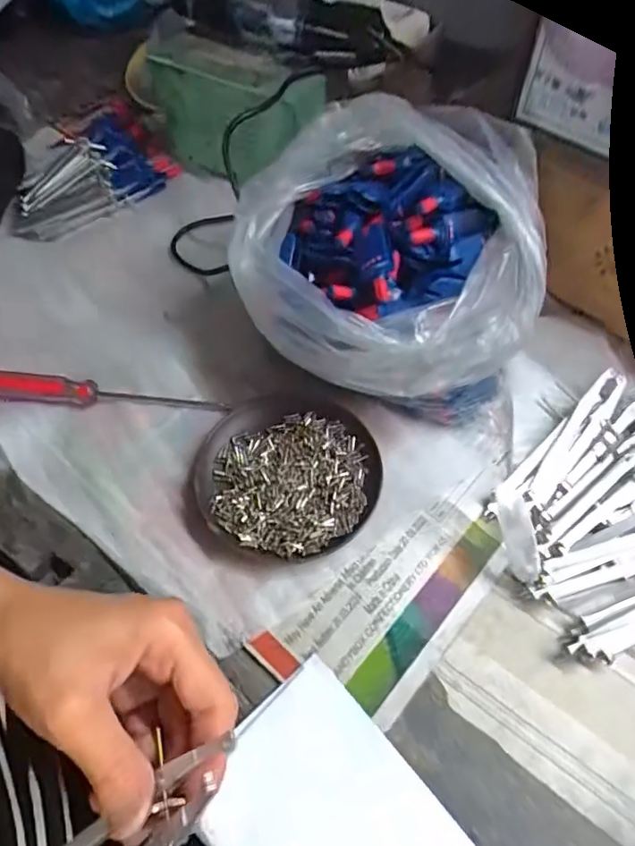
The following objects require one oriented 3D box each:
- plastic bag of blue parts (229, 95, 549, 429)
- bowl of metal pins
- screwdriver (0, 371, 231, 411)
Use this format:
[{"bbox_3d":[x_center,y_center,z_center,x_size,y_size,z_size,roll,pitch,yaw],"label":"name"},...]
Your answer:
[{"bbox_3d":[0.043,-0.103,0.376,0.198,0.136,0.163,8,59,7],"label":"plastic bag of blue parts"},{"bbox_3d":[-0.019,0.035,0.363,0.116,0.018,0.111,-1,58,1],"label":"bowl of metal pins"},{"bbox_3d":[-0.156,-0.024,0.401,0.179,0.027,0.015,3,58,4],"label":"screwdriver"}]

